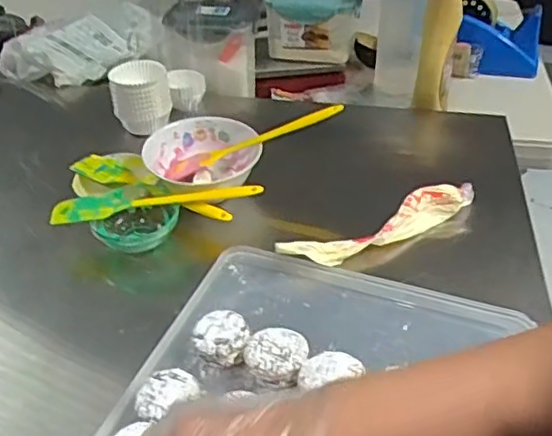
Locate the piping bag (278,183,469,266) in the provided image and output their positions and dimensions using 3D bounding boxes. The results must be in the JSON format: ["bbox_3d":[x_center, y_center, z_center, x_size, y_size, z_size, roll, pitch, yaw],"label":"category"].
[{"bbox_3d":[0.109,0.008,0.624,0.219,0.041,0.033,-19,42,-22],"label":"piping bag"}]

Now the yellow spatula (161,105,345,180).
[{"bbox_3d":[-0.026,-0.083,0.682,0.205,0.012,0.032,-20,39,9],"label":"yellow spatula"}]

